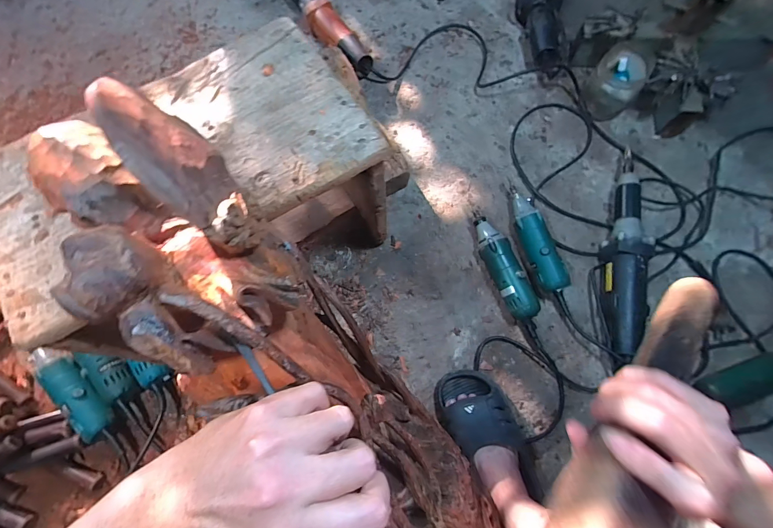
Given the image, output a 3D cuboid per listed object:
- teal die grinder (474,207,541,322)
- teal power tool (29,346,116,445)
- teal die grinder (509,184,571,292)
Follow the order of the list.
[{"bbox_3d":[0.206,0.002,0.648,0.051,0.059,0.207,-25,76,-8],"label":"teal die grinder"},{"bbox_3d":[-0.494,0.198,0.565,0.059,0.046,0.178,-42,79,-11],"label":"teal power tool"},{"bbox_3d":[0.270,-0.051,0.657,0.049,0.046,0.214,-19,75,-6],"label":"teal die grinder"}]

